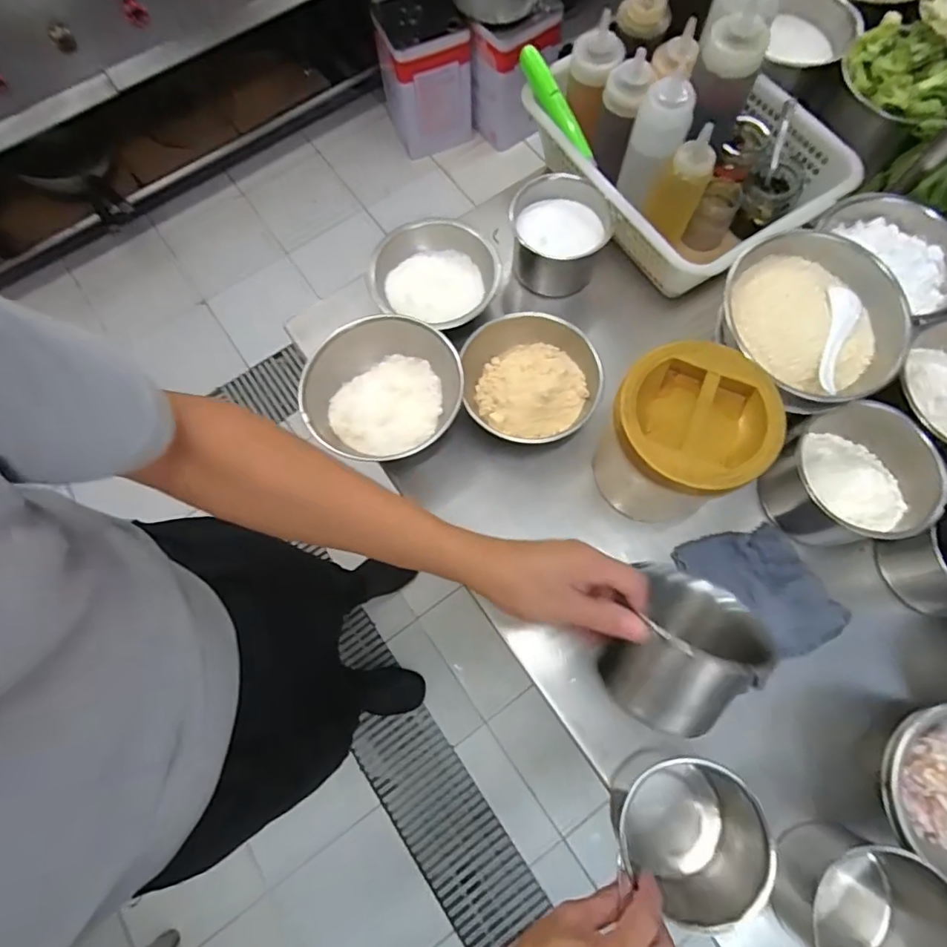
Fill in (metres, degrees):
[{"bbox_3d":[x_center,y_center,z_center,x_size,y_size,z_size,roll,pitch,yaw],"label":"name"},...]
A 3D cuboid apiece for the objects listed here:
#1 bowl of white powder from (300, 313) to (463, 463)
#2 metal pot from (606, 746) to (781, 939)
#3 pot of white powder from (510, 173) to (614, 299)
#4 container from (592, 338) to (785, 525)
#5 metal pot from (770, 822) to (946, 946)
[{"bbox_3d":[-0.101,-0.086,0.618,0.182,0.082,0.171,-1,73,2],"label":"bowl of white powder"},{"bbox_3d":[0.181,0.308,0.463,0.105,0.103,0.119,31,76,11],"label":"metal pot"},{"bbox_3d":[0.104,-0.291,0.665,0.117,0.094,0.107,-1,73,2],"label":"pot of white powder"},{"bbox_3d":[0.200,-0.027,0.544,0.131,0.172,0.134,-1,73,2],"label":"container"},{"bbox_3d":[0.325,0.368,0.443,0.108,0.116,0.112,-1,73,2],"label":"metal pot"}]

